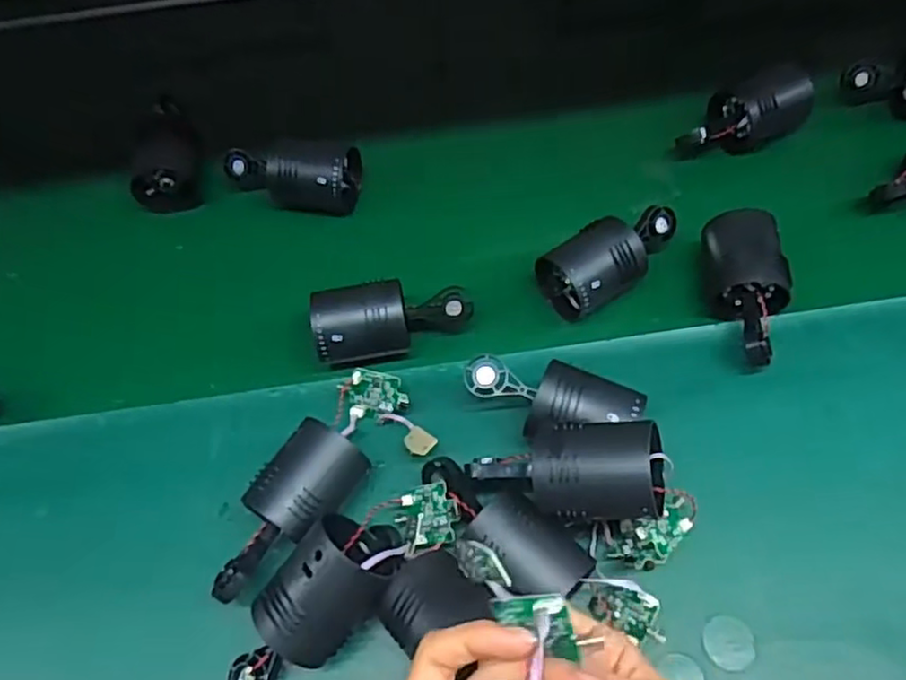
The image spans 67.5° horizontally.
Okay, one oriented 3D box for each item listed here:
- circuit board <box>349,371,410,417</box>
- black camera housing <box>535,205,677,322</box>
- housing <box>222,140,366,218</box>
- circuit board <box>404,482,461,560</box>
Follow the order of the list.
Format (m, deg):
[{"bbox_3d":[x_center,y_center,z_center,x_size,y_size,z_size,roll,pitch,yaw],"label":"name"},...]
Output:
[{"bbox_3d":[-0.051,0.038,0.470,0.041,0.006,0.031,3,96,8],"label":"circuit board"},{"bbox_3d":[0.126,-0.065,0.516,0.112,0.049,0.054,-29,61,-14],"label":"black camera housing"},{"bbox_3d":[-0.144,-0.138,0.582,0.122,0.054,0.055,3,61,9],"label":"housing"},{"bbox_3d":[-0.013,0.110,0.417,0.038,0.005,0.039,-20,61,25],"label":"circuit board"}]

